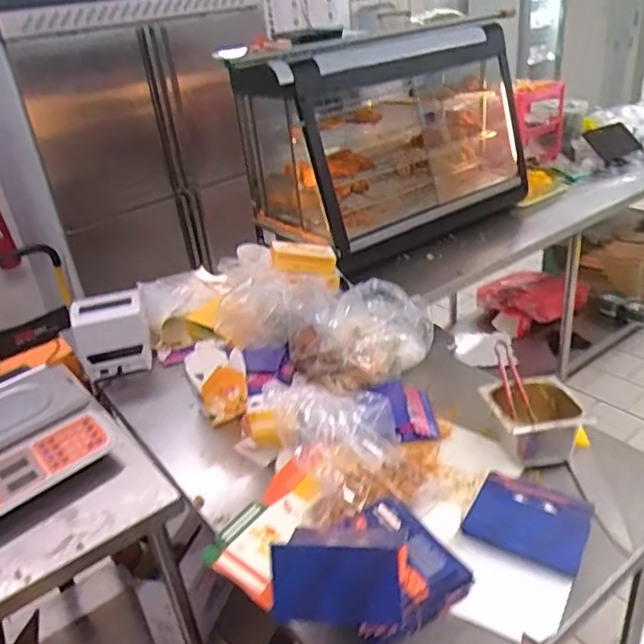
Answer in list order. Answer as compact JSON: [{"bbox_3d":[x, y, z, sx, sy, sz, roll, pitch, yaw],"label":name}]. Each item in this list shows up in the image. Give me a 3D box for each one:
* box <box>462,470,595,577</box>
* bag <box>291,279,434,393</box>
[{"bbox_3d":[0.339,0.317,0.994,0.172,0.017,0.152,12,33,32],"label":"box"},{"bbox_3d":[0.099,0.030,1.424,0.306,0.138,0.210,-16,29,-17],"label":"bag"}]

